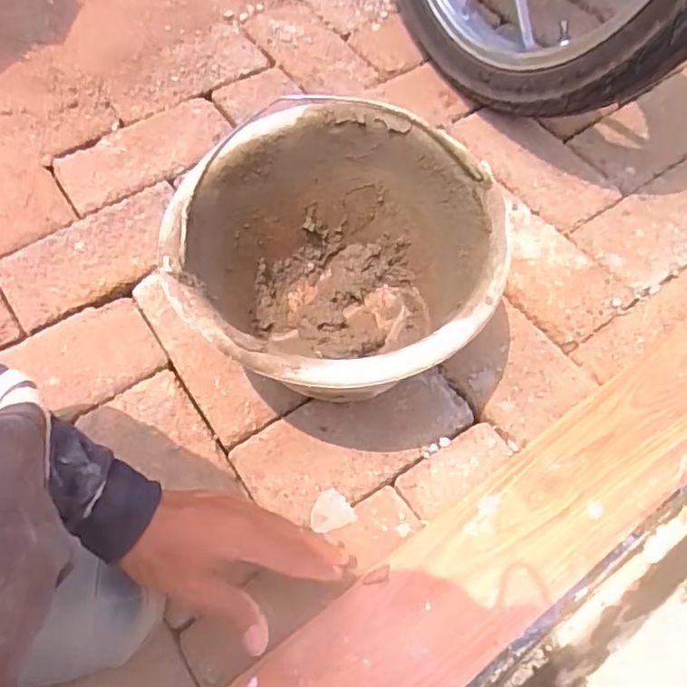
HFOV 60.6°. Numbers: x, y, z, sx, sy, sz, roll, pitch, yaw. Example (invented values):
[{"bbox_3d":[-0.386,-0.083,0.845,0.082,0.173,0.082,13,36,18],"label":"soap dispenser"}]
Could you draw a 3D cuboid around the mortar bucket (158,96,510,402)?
[{"bbox_3d":[-0.004,-0.050,0.509,0.243,0.169,0.241,0,63,0],"label":"mortar bucket"}]

